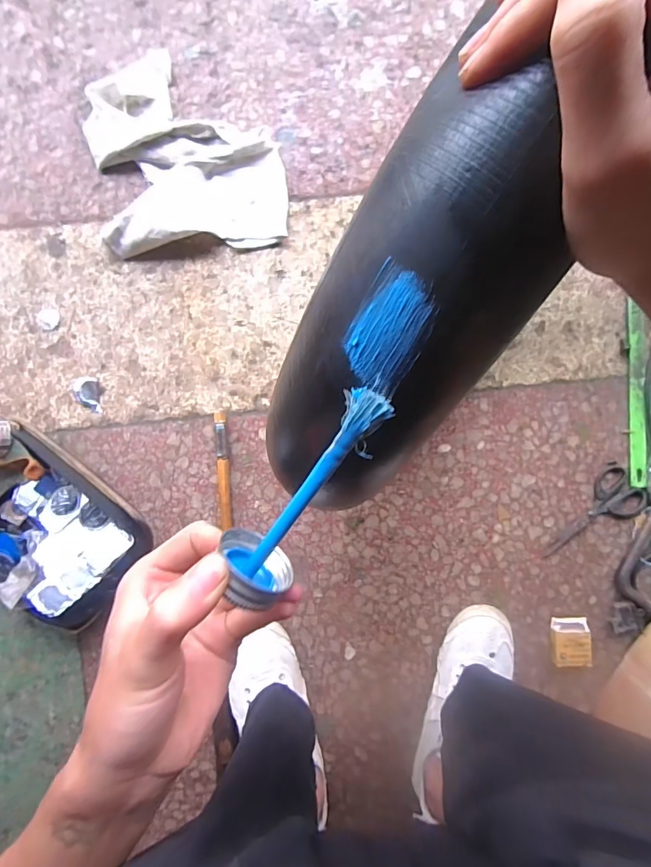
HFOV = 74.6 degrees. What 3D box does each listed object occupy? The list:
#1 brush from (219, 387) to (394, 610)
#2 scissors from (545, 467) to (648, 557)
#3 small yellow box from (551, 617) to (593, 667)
[{"bbox_3d":[-0.009,0.025,0.185,0.033,0.030,0.104,35,99,2],"label":"brush"},{"bbox_3d":[0.360,0.117,0.573,0.147,0.004,0.070,-45,88,1],"label":"scissors"},{"bbox_3d":[0.326,0.277,0.567,0.048,0.017,0.059,-4,89,1],"label":"small yellow box"}]

